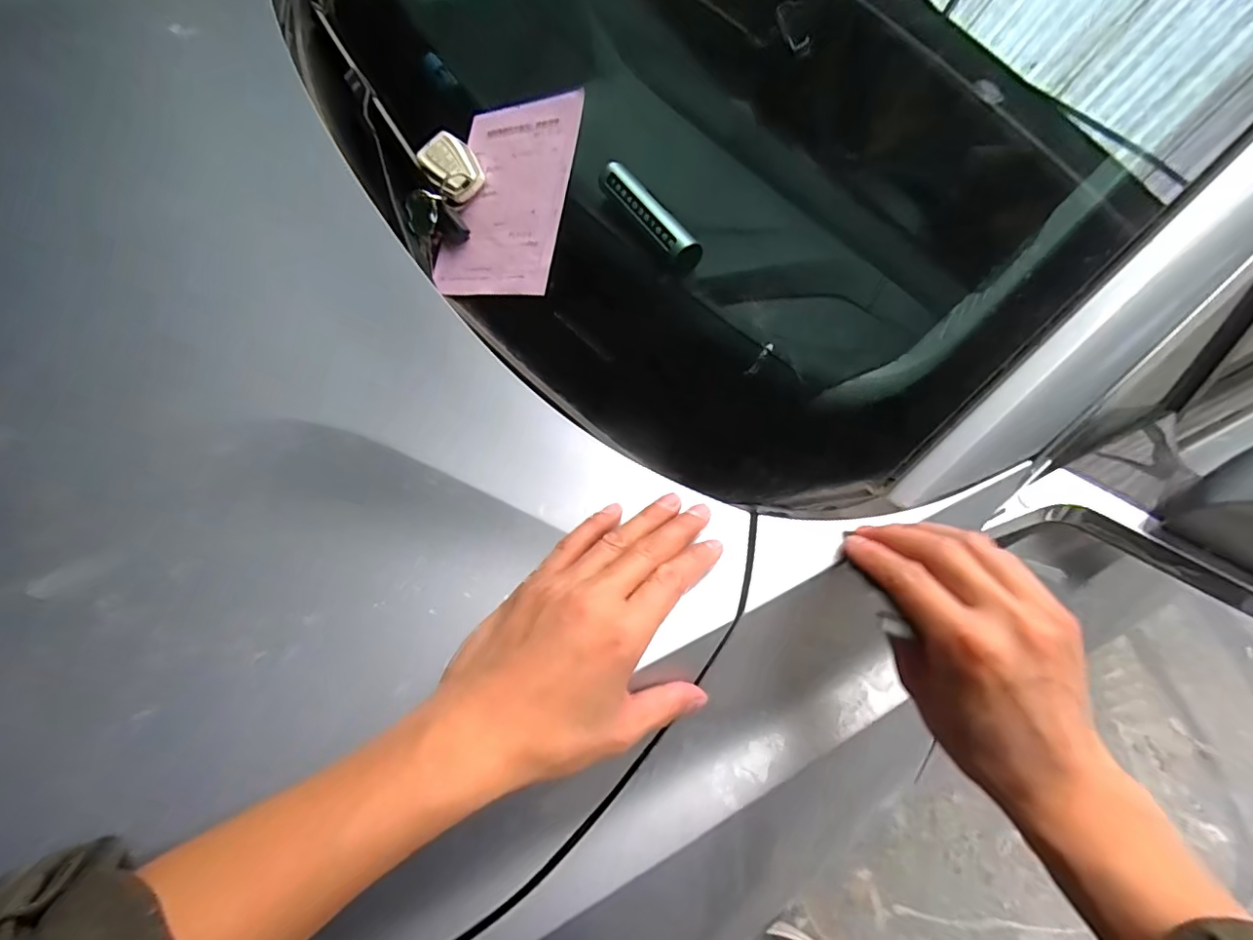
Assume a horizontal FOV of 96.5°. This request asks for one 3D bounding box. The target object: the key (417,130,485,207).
[{"bbox_3d":[-0.165,-0.285,0.521,0.046,0.021,0.075,-34,73,-3],"label":"key"}]

